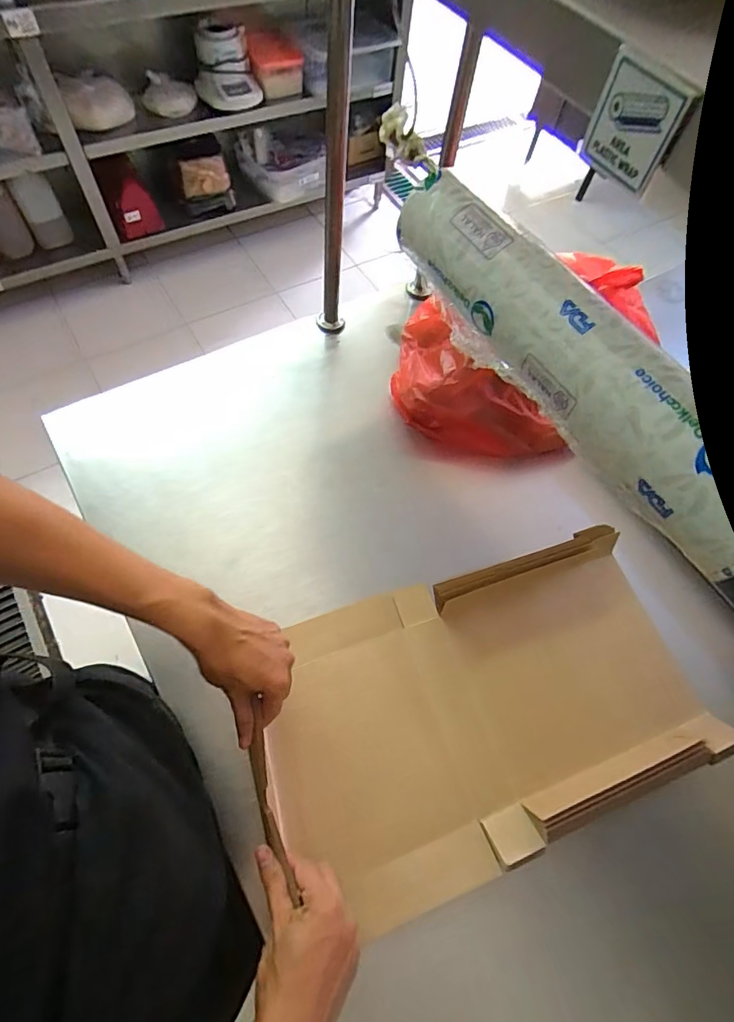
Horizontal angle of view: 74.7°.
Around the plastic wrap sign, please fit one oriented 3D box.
[{"bbox_3d":[0.153,-0.221,0.279,0.010,0.054,0.053,-30,69,-16],"label":"plastic wrap sign"}]

